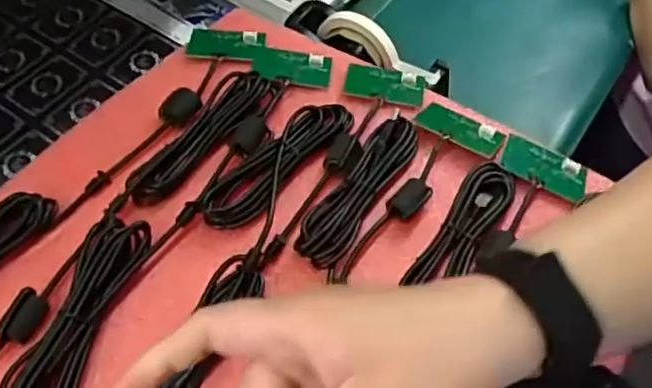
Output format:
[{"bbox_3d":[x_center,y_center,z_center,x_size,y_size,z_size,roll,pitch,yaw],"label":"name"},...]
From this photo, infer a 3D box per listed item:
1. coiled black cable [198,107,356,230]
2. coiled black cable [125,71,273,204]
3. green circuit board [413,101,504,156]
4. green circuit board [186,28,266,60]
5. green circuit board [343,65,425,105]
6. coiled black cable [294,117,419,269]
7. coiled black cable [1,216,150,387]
[{"bbox_3d":[-0.034,-0.028,0.467,0.039,0.020,0.147,35,63,19],"label":"coiled black cable"},{"bbox_3d":[-0.100,-0.049,0.485,0.038,0.019,0.149,29,61,16],"label":"coiled black cable"},{"bbox_3d":[0.110,-0.054,0.503,0.068,0.005,0.043,31,43,18],"label":"green circuit board"},{"bbox_3d":[-0.092,-0.138,0.564,0.068,0.006,0.044,3,49,-3],"label":"green circuit board"},{"bbox_3d":[0.052,-0.097,0.544,0.070,0.013,0.042,6,57,2],"label":"green circuit board"},{"bbox_3d":[0.028,-0.006,0.457,0.037,0.018,0.149,29,61,16],"label":"coiled black cable"},{"bbox_3d":[-0.159,0.080,0.387,0.039,0.023,0.146,16,58,8],"label":"coiled black cable"}]

